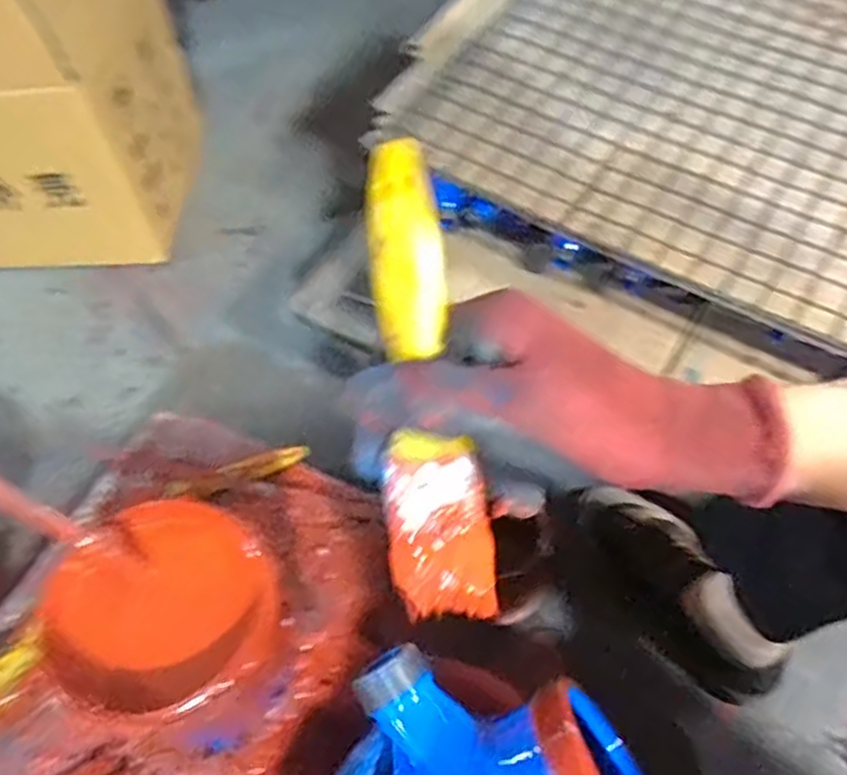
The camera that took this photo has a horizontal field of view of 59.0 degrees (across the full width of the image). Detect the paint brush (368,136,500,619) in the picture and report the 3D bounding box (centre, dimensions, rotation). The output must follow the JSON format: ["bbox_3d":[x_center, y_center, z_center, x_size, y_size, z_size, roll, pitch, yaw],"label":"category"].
[{"bbox_3d":[0.001,0.000,0.277,0.037,0.010,0.176,-4,96,10],"label":"paint brush"}]

